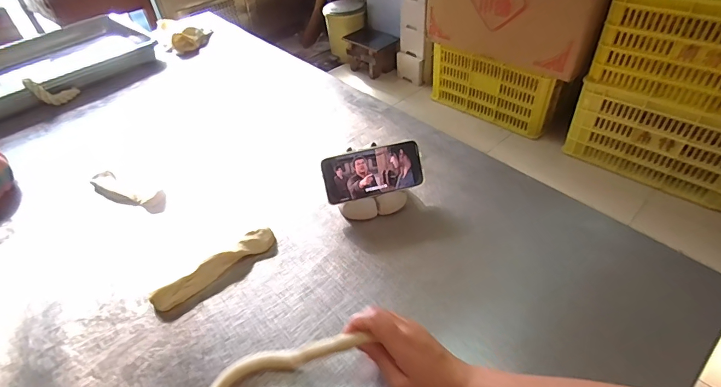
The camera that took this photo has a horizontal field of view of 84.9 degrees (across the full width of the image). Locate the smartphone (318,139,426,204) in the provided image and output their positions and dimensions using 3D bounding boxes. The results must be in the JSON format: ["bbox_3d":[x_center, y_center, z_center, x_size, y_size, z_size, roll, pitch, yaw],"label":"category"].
[{"bbox_3d":[0.019,-0.033,0.590,0.149,0.071,0.006,-13,7,-11],"label":"smartphone"}]

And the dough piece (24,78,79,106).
[{"bbox_3d":[-0.706,-0.229,0.907,0.031,0.042,0.105,26,15,27],"label":"dough piece"}]

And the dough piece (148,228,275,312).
[{"bbox_3d":[-0.196,0.101,0.539,0.172,0.025,0.031,-32,49,-26],"label":"dough piece"}]

